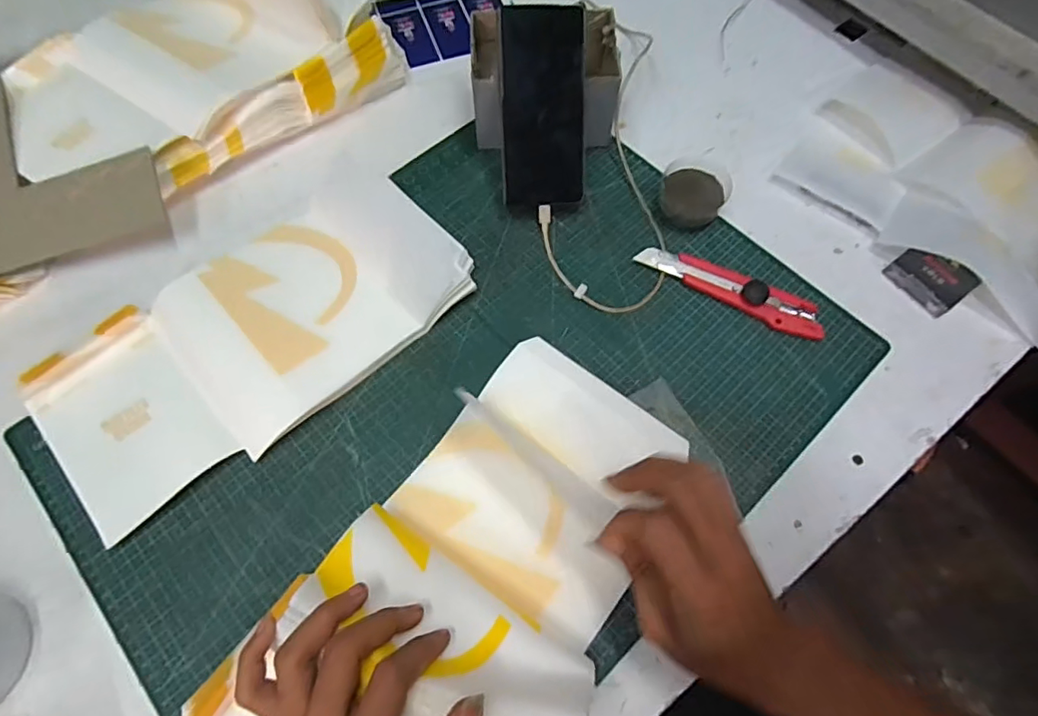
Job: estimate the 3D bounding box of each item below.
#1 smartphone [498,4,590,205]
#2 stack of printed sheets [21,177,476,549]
[{"bbox_3d":[0.022,-0.222,0.471,0.074,0.009,0.160,1,109,11],"label":"smartphone"},{"bbox_3d":[-0.217,-0.025,0.443,0.345,0.027,0.175,-39,72,-16],"label":"stack of printed sheets"}]

